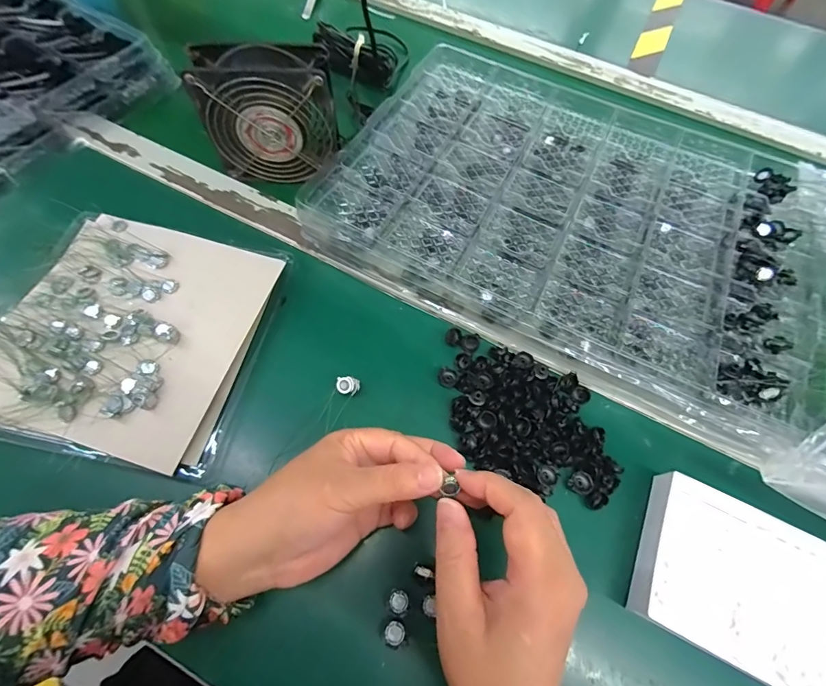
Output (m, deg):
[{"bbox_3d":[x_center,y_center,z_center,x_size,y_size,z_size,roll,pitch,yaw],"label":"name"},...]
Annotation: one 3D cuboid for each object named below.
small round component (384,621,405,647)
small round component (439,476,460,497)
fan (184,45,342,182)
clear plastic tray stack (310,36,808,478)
[{"bbox_3d":[-0.012,0.184,0.255,0.012,0.004,0.012,1,64,-2],"label":"small round component"},{"bbox_3d":[0.021,0.080,0.221,0.009,0.005,0.010,24,65,9],"label":"small round component"},{"bbox_3d":[-0.133,-0.216,0.386,0.121,0.104,0.047,1,64,-2],"label":"fan"},{"bbox_3d":[0.154,-0.129,0.395,0.431,0.047,0.313,29,66,11],"label":"clear plastic tray stack"}]

